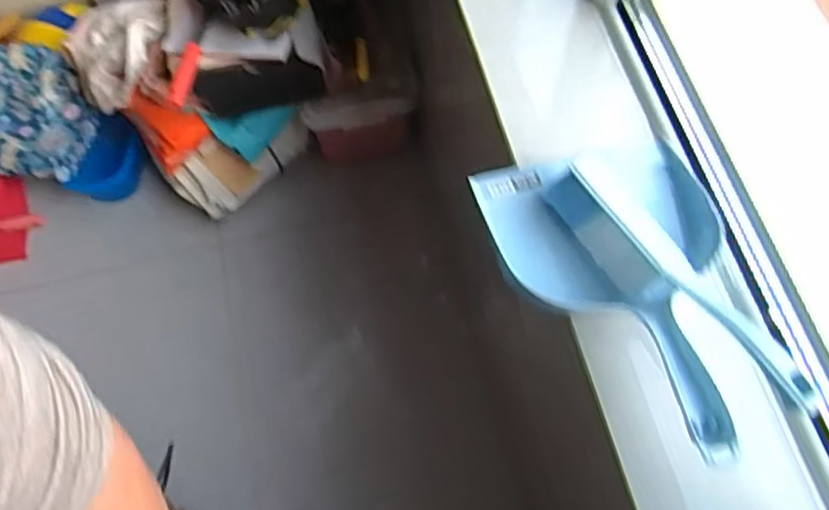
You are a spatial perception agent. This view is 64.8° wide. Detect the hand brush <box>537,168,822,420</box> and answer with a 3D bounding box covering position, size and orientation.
[{"bbox_3d":[0.216,0.023,0.549,0.034,0.068,0.271,-36,56,-13],"label":"hand brush"}]

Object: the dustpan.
[{"bbox_3d":[0.197,0.024,0.569,0.208,0.093,0.297,-14,68,-4],"label":"dustpan"}]

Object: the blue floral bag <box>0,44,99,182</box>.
[{"bbox_3d":[-0.782,-0.268,1.245,0.318,0.080,0.246,-3,97,-18],"label":"blue floral bag"}]

